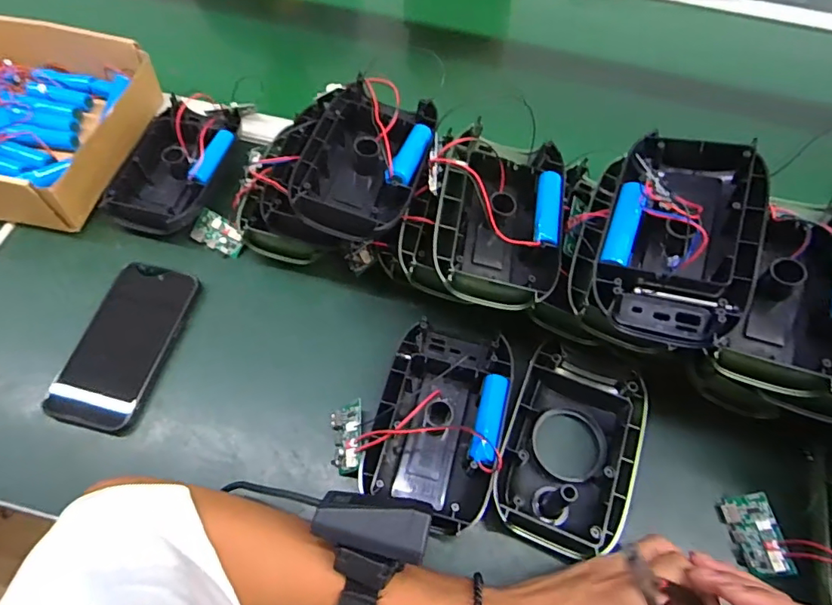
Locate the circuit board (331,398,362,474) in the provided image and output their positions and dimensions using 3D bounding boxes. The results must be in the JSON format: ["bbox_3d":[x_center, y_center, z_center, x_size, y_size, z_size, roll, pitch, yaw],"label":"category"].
[{"bbox_3d":[-0.055,0.107,0.405,0.007,0.034,0.055,25,46,-40],"label":"circuit board"}]

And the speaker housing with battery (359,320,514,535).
[{"bbox_3d":[0.018,0.093,0.407,0.099,0.045,0.156,14,61,5],"label":"speaker housing with battery"}]

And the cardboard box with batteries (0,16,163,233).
[{"bbox_3d":[-0.405,-0.184,0.525,0.227,0.073,0.226,13,60,4],"label":"cardboard box with batteries"}]

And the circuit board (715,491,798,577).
[{"bbox_3d":[0.252,0.174,0.382,0.004,0.035,0.055,20,50,-38],"label":"circuit board"}]

